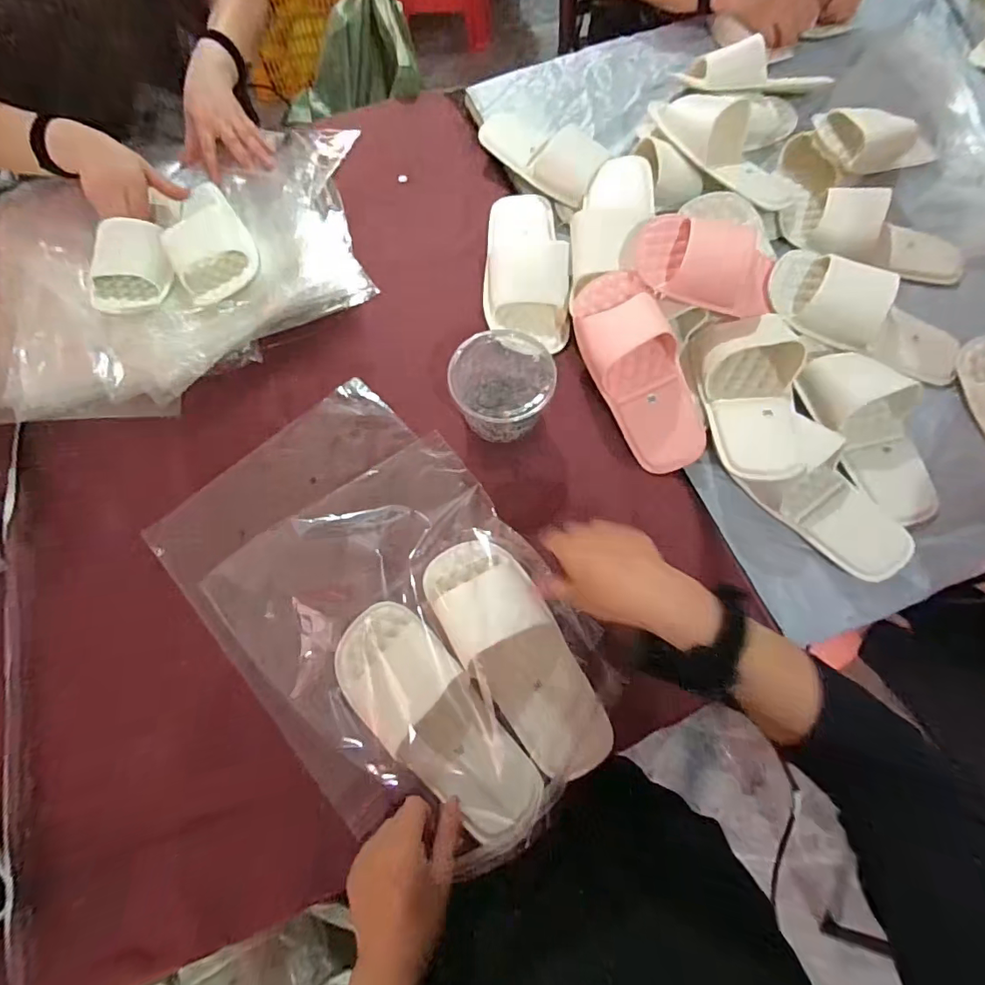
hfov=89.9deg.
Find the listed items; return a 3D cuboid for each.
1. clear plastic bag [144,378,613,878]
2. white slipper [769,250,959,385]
[{"bbox_3d":[-0.110,0.106,0.494,0.303,0.044,0.467,-42,73,-14],"label":"clear plastic bag"},{"bbox_3d":[0.446,-0.214,0.573,0.240,0.064,0.101,27,71,-2],"label":"white slipper"}]

